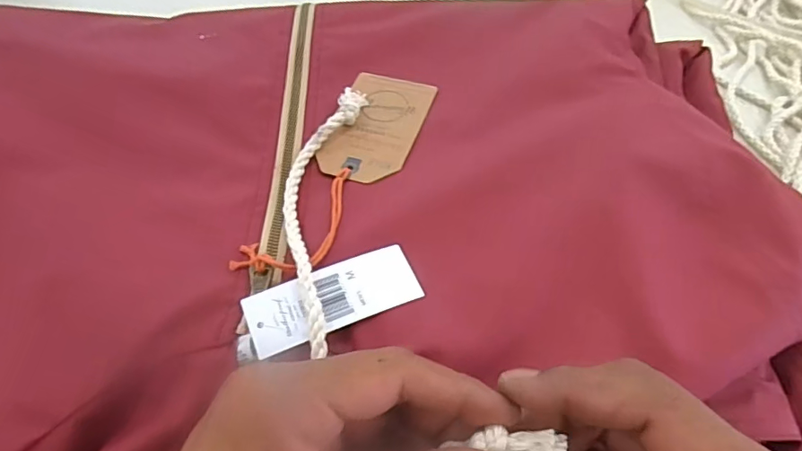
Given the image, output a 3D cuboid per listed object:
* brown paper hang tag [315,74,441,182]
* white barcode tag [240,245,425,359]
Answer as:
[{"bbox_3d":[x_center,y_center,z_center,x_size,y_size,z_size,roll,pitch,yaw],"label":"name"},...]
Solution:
[{"bbox_3d":[-0.014,-0.066,0.331,0.055,0.004,0.098,13,52,9],"label":"brown paper hang tag"},{"bbox_3d":[-0.032,0.034,0.243,0.082,0.006,0.032,-20,60,-18],"label":"white barcode tag"}]

